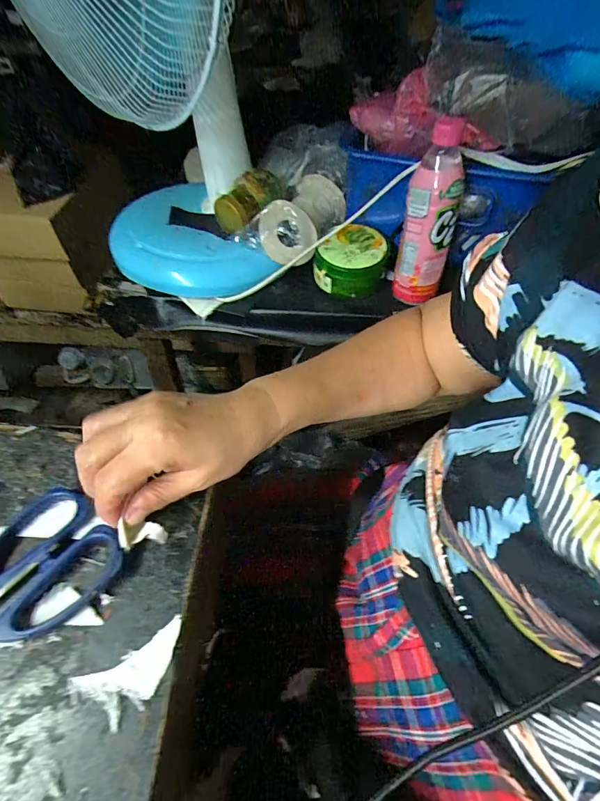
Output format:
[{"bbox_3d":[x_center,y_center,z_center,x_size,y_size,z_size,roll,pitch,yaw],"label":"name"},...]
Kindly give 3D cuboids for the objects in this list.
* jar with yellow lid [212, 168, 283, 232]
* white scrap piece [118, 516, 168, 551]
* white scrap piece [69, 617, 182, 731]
[{"bbox_3d":[-0.071,-0.278,0.544,0.098,0.042,0.054,-44,58,-7],"label":"jar with yellow lid"},{"bbox_3d":[-0.101,0.086,0.252,0.029,0.014,0.018,0,45,-3],"label":"white scrap piece"},{"bbox_3d":[-0.089,0.148,0.211,0.061,0.007,0.031,-24,55,-16],"label":"white scrap piece"}]

